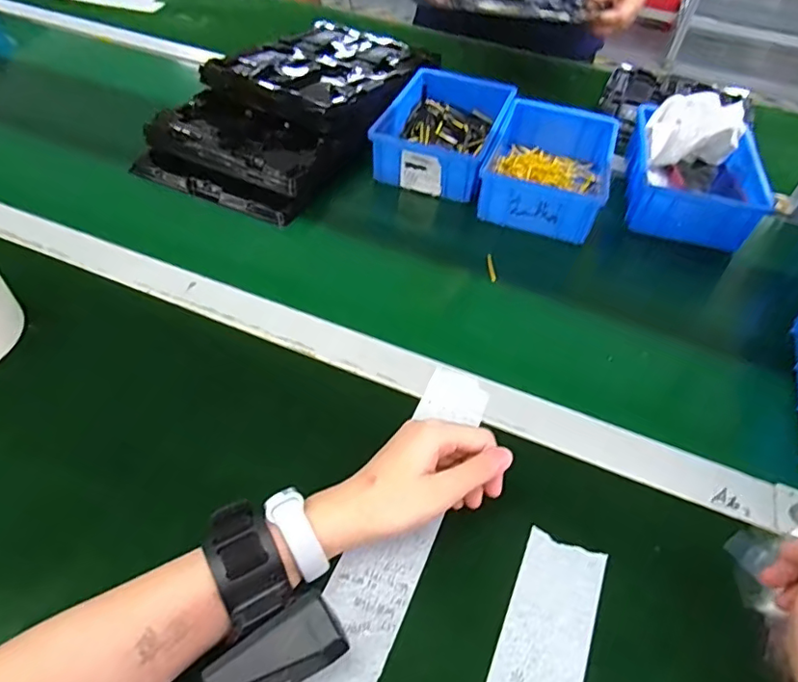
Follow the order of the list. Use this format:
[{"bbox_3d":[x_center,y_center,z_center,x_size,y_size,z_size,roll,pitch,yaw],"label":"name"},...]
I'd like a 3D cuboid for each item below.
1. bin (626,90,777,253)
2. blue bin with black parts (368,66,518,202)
[{"bbox_3d":[0.353,-0.208,0.644,0.133,0.088,0.190,14,49,6],"label":"bin"},{"bbox_3d":[0.062,-0.274,0.697,0.137,0.061,0.211,18,50,9],"label":"blue bin with black parts"}]

